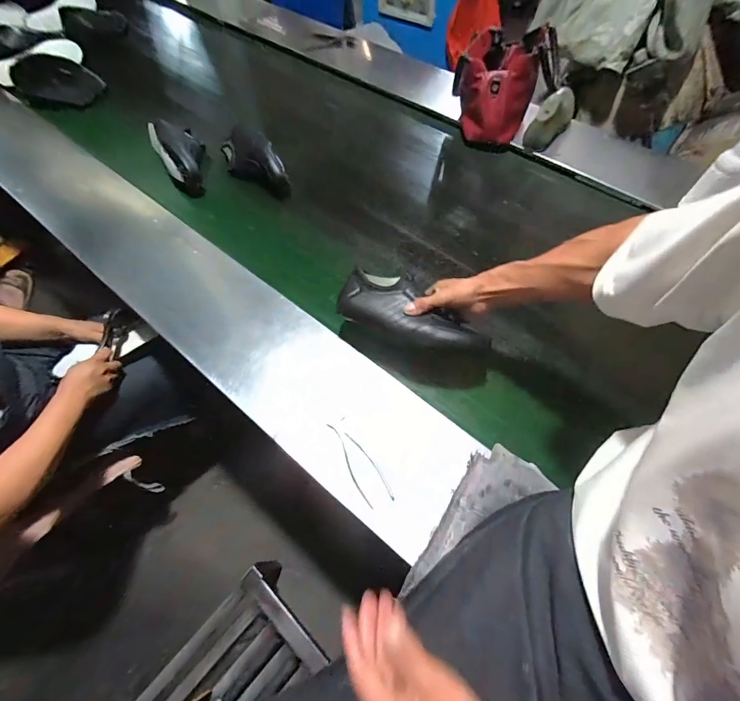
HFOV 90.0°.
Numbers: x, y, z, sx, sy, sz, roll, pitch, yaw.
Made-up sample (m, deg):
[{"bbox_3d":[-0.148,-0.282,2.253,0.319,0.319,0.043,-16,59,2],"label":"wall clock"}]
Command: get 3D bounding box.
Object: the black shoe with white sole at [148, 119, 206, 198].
[{"bbox_3d":[-0.499,-0.522,0.980,0.113,0.076,0.257,-30,64,-15],"label":"black shoe with white sole"}]

